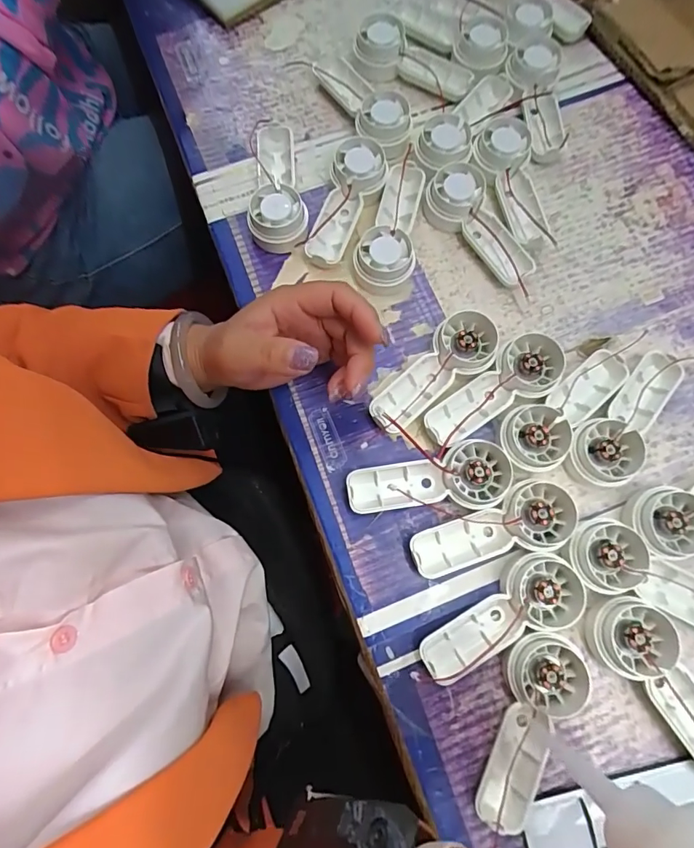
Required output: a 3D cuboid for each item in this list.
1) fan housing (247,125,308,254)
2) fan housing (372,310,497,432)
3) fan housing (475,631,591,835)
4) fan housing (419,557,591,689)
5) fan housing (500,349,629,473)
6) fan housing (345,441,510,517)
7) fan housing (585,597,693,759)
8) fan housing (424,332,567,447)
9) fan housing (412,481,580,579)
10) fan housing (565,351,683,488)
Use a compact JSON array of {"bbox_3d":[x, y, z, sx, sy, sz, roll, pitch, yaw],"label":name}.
[{"bbox_3d":[-0.060,-0.197,0.379,0.044,0.021,0.115,-10,75,-1],"label":"fan housing"},{"bbox_3d":[0.064,-0.038,0.344,0.112,0.023,0.043,-40,77,-8],"label":"fan housing"},{"bbox_3d":[0.113,0.187,0.285,0.048,0.021,0.112,23,77,8],"label":"fan housing"},{"bbox_3d":[0.099,0.123,0.302,0.111,0.020,0.048,-24,76,-5],"label":"fan housing"},{"bbox_3d":[0.157,-0.010,0.337,0.108,0.022,0.046,-40,78,-8],"label":"fan housing"},{"bbox_3d":[0.058,0.041,0.324,0.113,0.019,0.043,-11,75,-1],"label":"fan housing"},{"bbox_3d":[0.201,0.162,0.291,0.047,0.023,0.112,-35,77,-7],"label":"fan housing"},{"bbox_3d":[0.108,-0.023,0.342,0.115,0.022,0.043,-35,77,-7],"label":"fan housing"},{"bbox_3d":[0.098,0.071,0.316,0.112,0.019,0.043,-15,75,-2],"label":"fan housing"},{"bbox_3d":[0.202,-0.001,0.333,0.109,0.021,0.047,-42,78,-9],"label":"fan housing"}]

